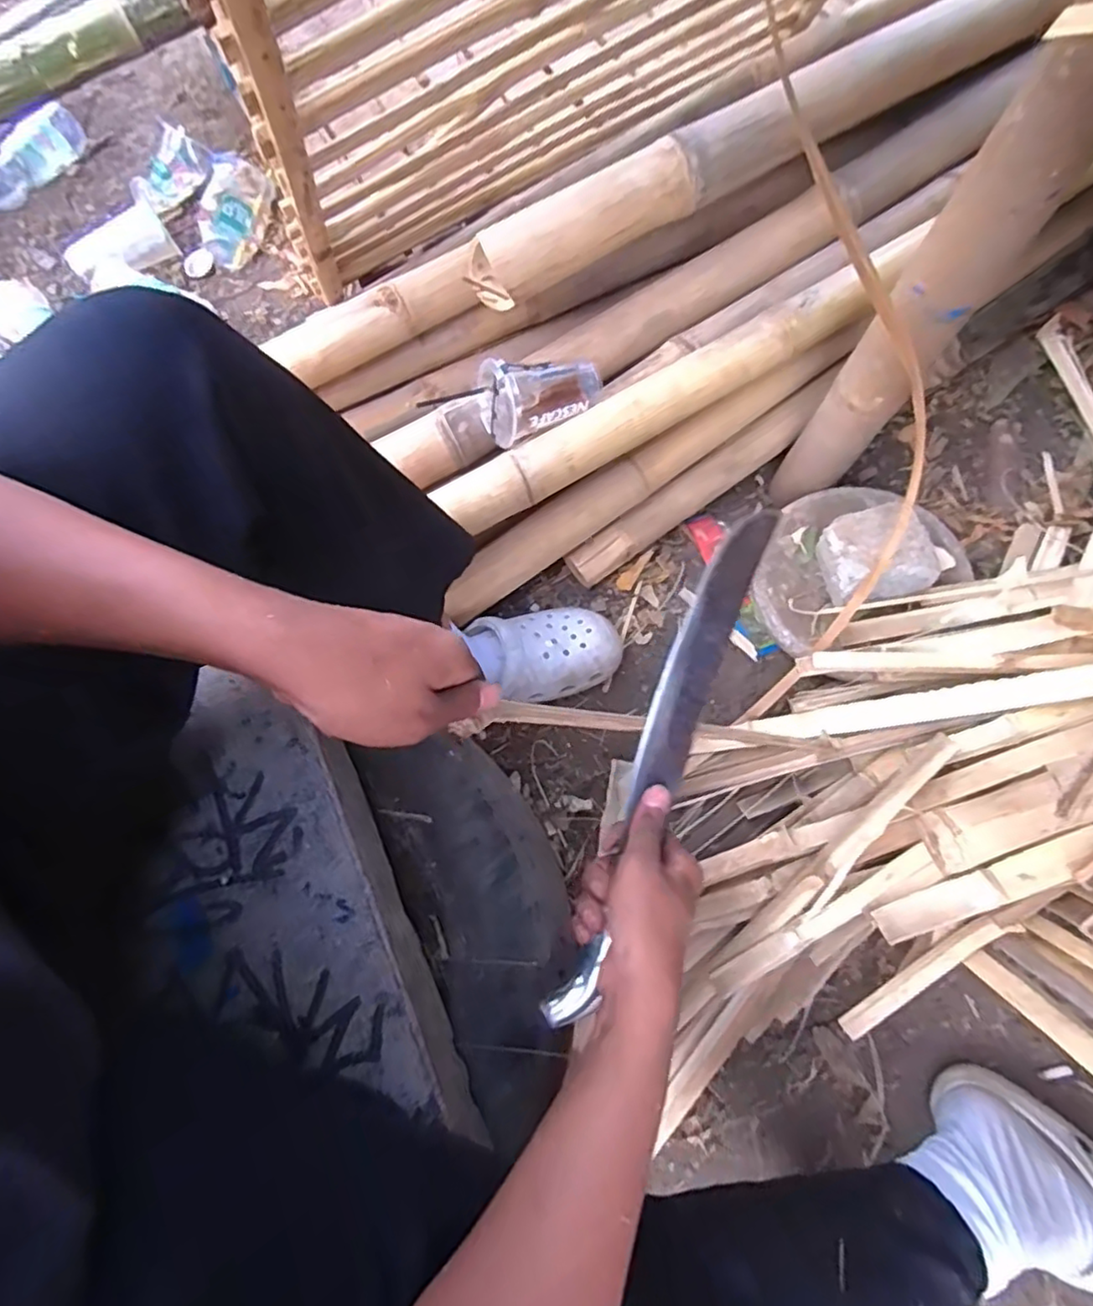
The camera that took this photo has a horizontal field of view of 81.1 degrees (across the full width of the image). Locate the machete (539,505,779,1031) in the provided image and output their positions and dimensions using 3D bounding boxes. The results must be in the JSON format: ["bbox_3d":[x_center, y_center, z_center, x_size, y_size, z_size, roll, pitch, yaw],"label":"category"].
[{"bbox_3d":[0.085,0.067,0.465,0.042,0.014,0.394,22,79,7],"label":"machete"}]

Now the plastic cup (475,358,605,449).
[{"bbox_3d":[0.000,-0.297,0.715,0.156,0.079,0.079,-19,73,-6],"label":"plastic cup"}]

